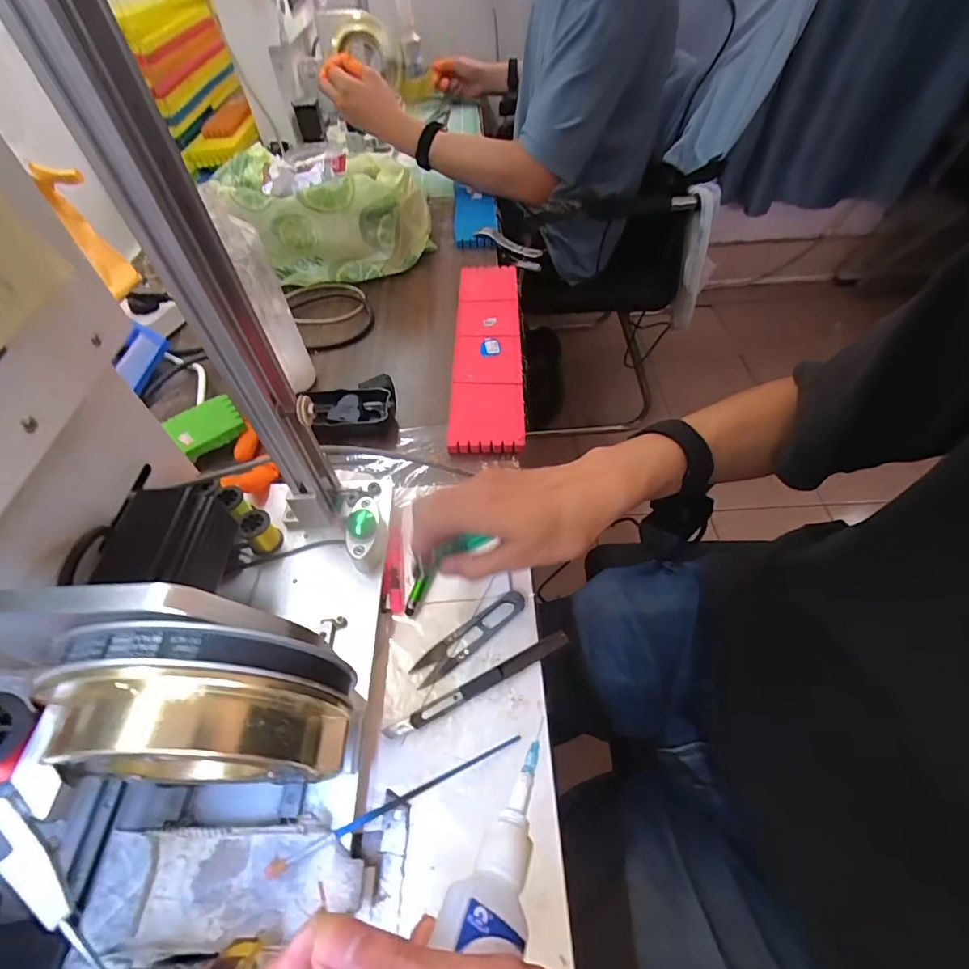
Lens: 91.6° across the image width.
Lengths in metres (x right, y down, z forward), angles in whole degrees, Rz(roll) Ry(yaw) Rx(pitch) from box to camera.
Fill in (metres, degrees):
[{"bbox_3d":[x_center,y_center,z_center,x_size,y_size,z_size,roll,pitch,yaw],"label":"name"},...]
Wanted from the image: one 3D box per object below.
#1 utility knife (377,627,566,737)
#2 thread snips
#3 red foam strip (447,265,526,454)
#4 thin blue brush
[{"bbox_3d":[-0.003,0.147,0.348,0.147,0.006,0.012,-24,56,-15],"label":"utility knife"},{"bbox_3d":[-0.010,0.119,0.370,0.102,0.005,0.023,-30,58,-19],"label":"thread snips"},{"bbox_3d":[0.005,-0.171,0.593,0.080,0.028,0.341,0,53,2],"label":"red foam strip"},{"bbox_3d":[-0.049,0.198,0.297,0.162,0.012,0.009,-15,52,-24],"label":"thin blue brush"}]

